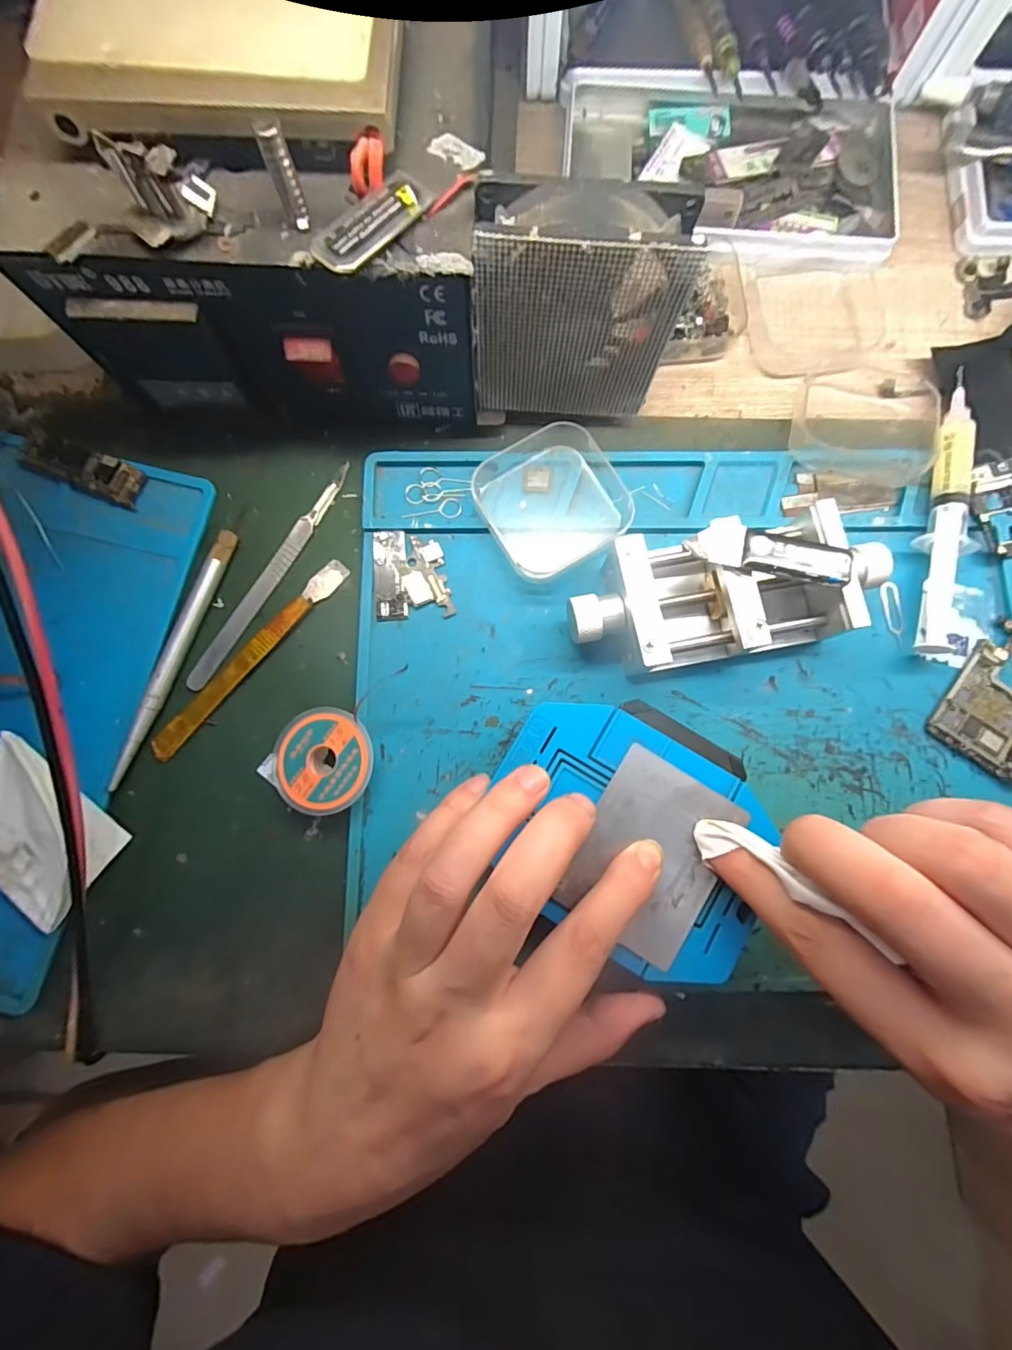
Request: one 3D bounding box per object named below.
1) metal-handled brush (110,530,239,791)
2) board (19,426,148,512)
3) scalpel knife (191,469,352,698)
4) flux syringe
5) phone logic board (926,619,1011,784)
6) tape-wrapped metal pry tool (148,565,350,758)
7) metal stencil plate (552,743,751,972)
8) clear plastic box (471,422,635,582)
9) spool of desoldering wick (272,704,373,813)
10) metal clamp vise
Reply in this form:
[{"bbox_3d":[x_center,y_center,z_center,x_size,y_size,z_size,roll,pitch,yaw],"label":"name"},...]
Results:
[{"bbox_3d":[-0.155,-0.010,0.223,0.009,0.009,0.124,19,85,3],"label":"metal-handled brush"},{"bbox_3d":[-0.205,-0.100,0.233,0.060,0.006,0.020,21,85,3],"label":"board"},{"bbox_3d":[-0.113,-0.049,0.233,0.009,0.007,0.127,30,85,4],"label":"scalpel knife"},{"bbox_3d":[0.208,-0.079,0.227,0.021,0.014,0.133,7,84,2],"label":"flux syringe"},{"bbox_3d":[0.233,0.012,0.220,0.051,0.006,0.070,41,86,5],"label":"phone logic board"},{"bbox_3d":[-0.120,-0.009,0.226,0.012,0.006,0.120,42,86,5],"label":"tape-wrapped metal pry tool"},{"bbox_3d":[0.058,0.071,0.192,0.053,0.004,0.070,32,82,5],"label":"metal stencil plate"},{"bbox_3d":[0.022,-0.085,0.229,0.066,0.015,0.067,-31,84,-2],"label":"clear plastic box"},{"bbox_3d":[-0.081,0.038,0.216,0.042,0.012,0.044,0,84,1],"label":"spool of desoldering wick"},{"bbox_3d":[0.096,-0.035,0.215,0.136,0.031,0.055,-11,84,0],"label":"metal clamp vise"}]

